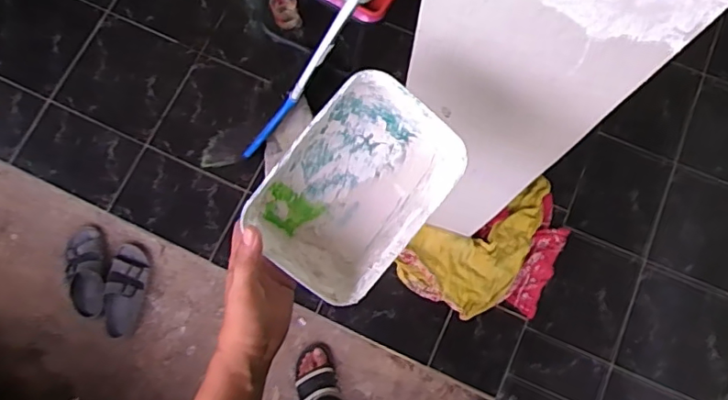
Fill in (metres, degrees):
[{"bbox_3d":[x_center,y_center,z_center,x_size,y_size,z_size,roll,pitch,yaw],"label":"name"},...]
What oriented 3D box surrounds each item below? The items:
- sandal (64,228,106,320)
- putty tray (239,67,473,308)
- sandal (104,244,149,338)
[{"bbox_3d":[-0.732,0.185,1.441,0.102,0.067,0.239,-6,76,-1],"label":"sandal"},{"bbox_3d":[-0.012,-0.007,0.537,0.137,0.087,0.211,43,87,-9],"label":"putty tray"},{"bbox_3d":[-0.630,0.236,1.435,0.100,0.083,0.237,10,77,3],"label":"sandal"}]

